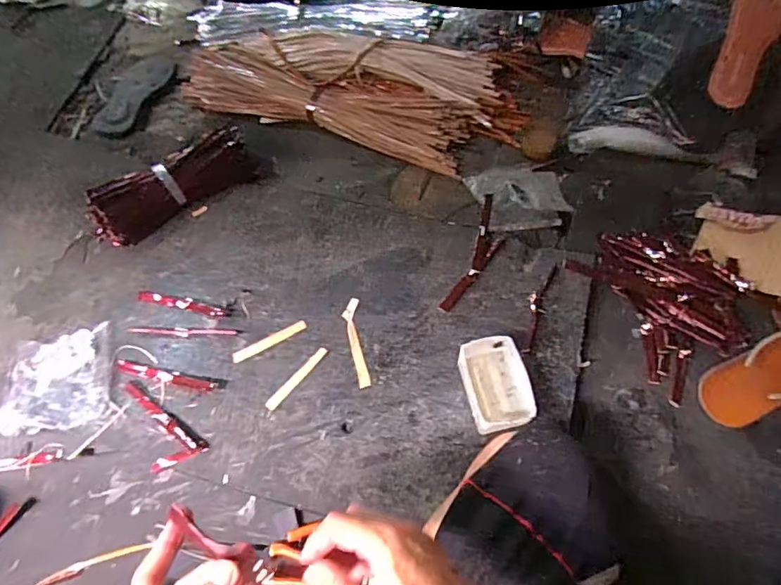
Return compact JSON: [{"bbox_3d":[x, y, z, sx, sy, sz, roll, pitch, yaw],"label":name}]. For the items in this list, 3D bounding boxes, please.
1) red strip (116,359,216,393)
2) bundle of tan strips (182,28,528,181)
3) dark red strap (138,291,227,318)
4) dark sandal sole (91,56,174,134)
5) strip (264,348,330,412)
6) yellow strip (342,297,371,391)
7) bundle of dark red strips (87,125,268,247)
[{"bbox_3d":[-0.287,0.106,0.649,0.138,0.004,0.017,11,60,10],"label":"red strip"},{"bbox_3d":[-0.072,-0.377,0.914,0.615,0.055,0.230,17,61,14],"label":"bundle of tan strips"},{"bbox_3d":[-0.290,0.015,0.705,0.135,0.006,0.017,11,60,10],"label":"dark red strap"},{"bbox_3d":[-0.493,-0.383,0.978,0.084,0.011,0.224,12,60,11],"label":"dark sandal sole"},{"bbox_3d":[-0.117,0.107,0.641,0.014,0.005,0.100,34,66,22],"label":"strip"},{"bbox_3d":[-0.045,0.064,0.663,0.020,0.004,0.126,-10,58,-3],"label":"yellow strip"},{"bbox_3d":[-0.330,-0.167,0.784,0.092,0.076,0.258,39,65,22],"label":"bundle of dark red strips"}]

